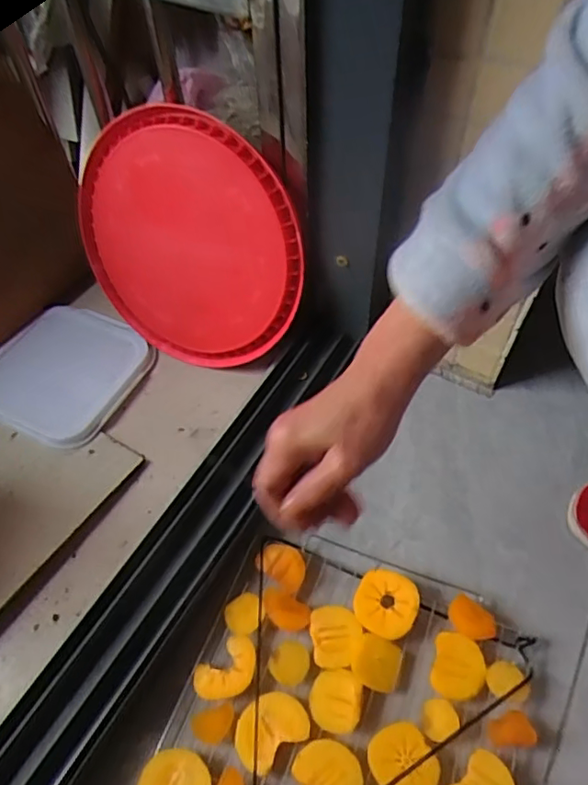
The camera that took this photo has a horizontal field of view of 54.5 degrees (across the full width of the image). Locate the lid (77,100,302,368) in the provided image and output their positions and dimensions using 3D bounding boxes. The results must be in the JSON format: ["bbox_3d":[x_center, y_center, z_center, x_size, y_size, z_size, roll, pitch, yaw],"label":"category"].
[{"bbox_3d":[-0.132,-0.173,0.680,0.284,0.296,0.017,32,38,6],"label":"lid"}]

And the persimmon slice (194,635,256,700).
[{"bbox_3d":[-0.060,0.251,0.516,0.060,0.006,0.040,-38,63,-21],"label":"persimmon slice"}]

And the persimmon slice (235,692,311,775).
[{"bbox_3d":[-0.021,0.288,0.491,0.064,0.004,0.049,-32,61,-18],"label":"persimmon slice"}]

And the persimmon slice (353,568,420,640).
[{"bbox_3d":[0.088,0.202,0.548,0.059,0.020,0.060,20,59,15],"label":"persimmon slice"}]

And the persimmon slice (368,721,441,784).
[{"bbox_3d":[0.090,0.305,0.471,0.050,0.004,0.057,-26,59,-15],"label":"persimmon slice"}]

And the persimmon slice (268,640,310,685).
[{"bbox_3d":[-0.005,0.244,0.516,0.036,0.009,0.036,1,56,3],"label":"persimmon slice"}]

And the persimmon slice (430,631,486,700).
[{"bbox_3d":[0.148,0.246,0.514,0.046,0.007,0.053,11,67,3],"label":"persimmon slice"}]

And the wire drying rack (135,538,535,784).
[{"bbox_3d":[0.017,0.339,0.458,0.282,0.031,0.427,19,59,14],"label":"wire drying rack"}]

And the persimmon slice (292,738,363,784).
[{"bbox_3d":[0.030,0.312,0.467,0.048,0.010,0.055,-30,60,-17],"label":"persimmon slice"}]

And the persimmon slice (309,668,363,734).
[{"bbox_3d":[0.037,0.268,0.499,0.044,0.004,0.048,3,56,4],"label":"persimmon slice"}]

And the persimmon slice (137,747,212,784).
[{"bbox_3d":[-0.097,0.322,0.469,0.059,0.012,0.047,20,59,15],"label":"persimmon slice"}]

